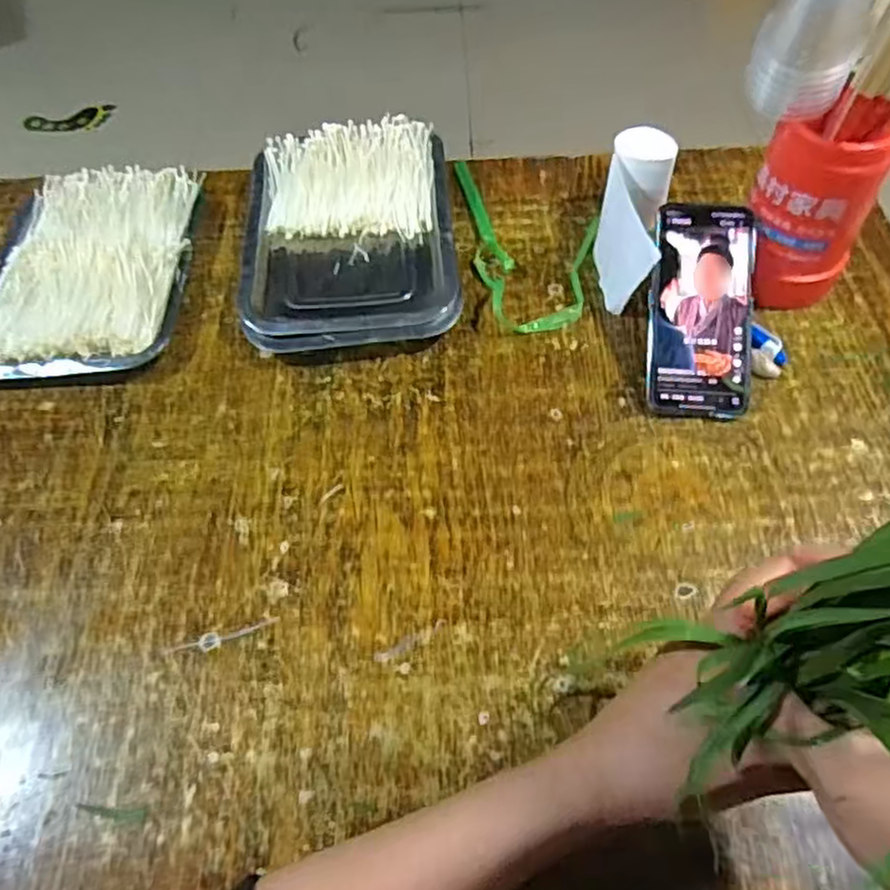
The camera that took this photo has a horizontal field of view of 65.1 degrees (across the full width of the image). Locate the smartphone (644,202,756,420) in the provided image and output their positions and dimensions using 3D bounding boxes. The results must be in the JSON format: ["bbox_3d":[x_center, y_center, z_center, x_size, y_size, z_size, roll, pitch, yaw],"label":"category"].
[{"bbox_3d":[0.204,-0.108,0.554,0.078,0.009,0.170,4,86,2],"label":"smartphone"}]

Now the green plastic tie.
[{"bbox_3d":[0.083,-0.209,0.657,0.118,0.033,0.242,-9,58,2],"label":"green plastic tie"}]

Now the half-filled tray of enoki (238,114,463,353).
[{"bbox_3d":[-0.090,-0.200,0.653,0.193,0.045,0.268,-4,56,-1],"label":"half-filled tray of enoki"}]

